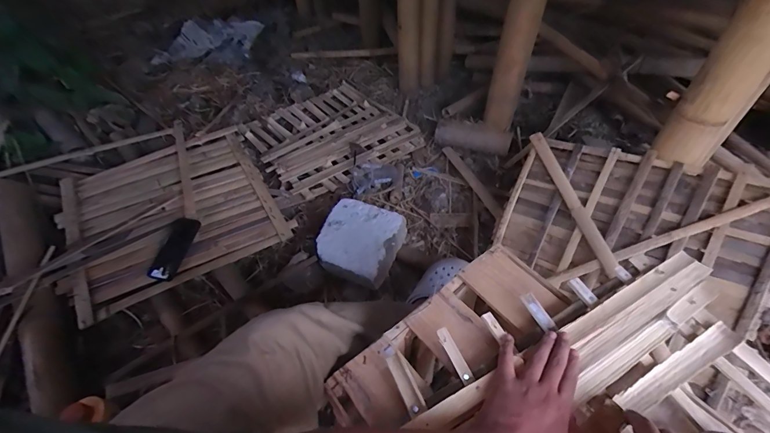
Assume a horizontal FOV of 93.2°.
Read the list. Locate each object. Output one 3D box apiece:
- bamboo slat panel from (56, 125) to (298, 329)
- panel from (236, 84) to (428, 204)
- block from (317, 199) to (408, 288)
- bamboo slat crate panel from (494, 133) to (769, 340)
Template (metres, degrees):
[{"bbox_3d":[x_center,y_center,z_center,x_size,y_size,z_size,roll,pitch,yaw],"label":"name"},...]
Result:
[{"bbox_3d":[-0.584,-0.014,0.996,0.514,0.057,0.468,-27,63,-23],"label":"bamboo slat panel"},{"bbox_3d":[-0.208,-0.326,1.363,0.557,0.030,0.515,-32,58,-23],"label":"panel"},{"bbox_3d":[-0.068,0.073,0.953,0.204,0.106,0.195,20,50,17],"label":"block"},{"bbox_3d":[0.540,0.017,0.828,0.513,0.034,0.338,22,83,36],"label":"bamboo slat crate panel"}]

